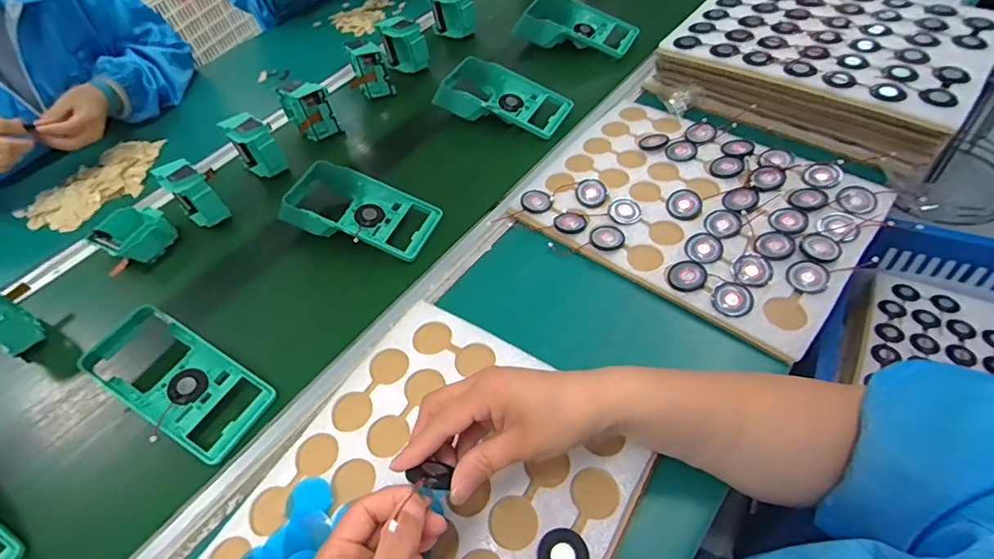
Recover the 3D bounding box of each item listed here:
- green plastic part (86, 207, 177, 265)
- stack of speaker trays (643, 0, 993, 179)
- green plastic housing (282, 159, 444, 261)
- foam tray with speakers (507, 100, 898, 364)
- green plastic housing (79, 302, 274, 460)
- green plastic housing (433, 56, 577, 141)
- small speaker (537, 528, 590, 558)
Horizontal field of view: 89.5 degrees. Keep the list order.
[{"bbox_3d":[-0.454,-0.056,0.630,0.087,0.036,0.077,21,58,24],"label":"green plastic part"},{"bbox_3d":[0.406,-0.290,0.630,0.331,0.083,0.277,28,61,27],"label":"stack of speaker trays"},{"bbox_3d":[-0.163,-0.083,0.590,0.183,0.043,0.088,15,56,20],"label":"green plastic housing"},{"bbox_3d":[0.211,-0.085,0.537,0.311,0.030,0.244,31,63,29],"label":"foam tray with speakers"},{"bbox_3d":[-0.303,0.093,0.473,0.179,0.032,0.083,22,59,24],"label":"green plastic housing"},{"bbox_3d":[0.010,-0.250,0.705,0.183,0.064,0.093,18,57,22],"label":"green plastic housing"},{"bbox_3d":[0.045,0.187,0.338,0.033,0.004,0.033,-33,54,-16],"label":"small speaker"}]

